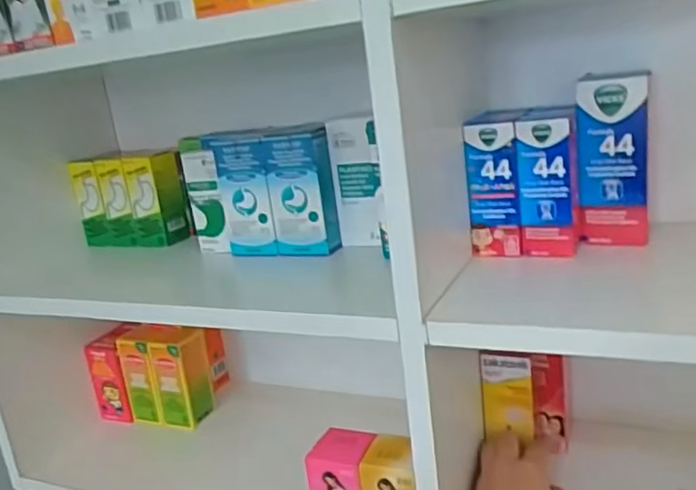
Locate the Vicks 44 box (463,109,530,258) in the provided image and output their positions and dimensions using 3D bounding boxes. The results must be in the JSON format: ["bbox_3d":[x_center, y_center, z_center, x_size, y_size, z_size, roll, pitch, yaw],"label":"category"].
[{"bbox_3d":[0.131,-0.055,0.551,0.043,0.119,0.045,1,17,27],"label":"Vicks 44 box"}]

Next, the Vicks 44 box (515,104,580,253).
[{"bbox_3d":[0.172,-0.054,0.534,0.043,0.114,0.049,1,17,27],"label":"Vicks 44 box"}]

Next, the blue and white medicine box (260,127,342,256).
[{"bbox_3d":[-0.045,-0.050,0.621,0.056,0.116,0.034,1,17,27],"label":"blue and white medicine box"}]

